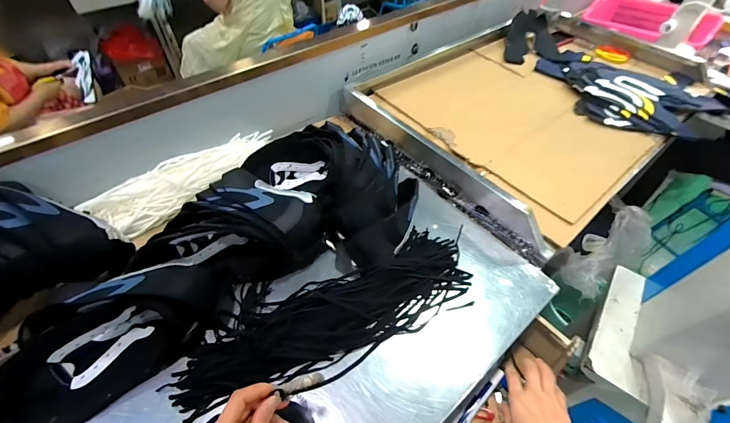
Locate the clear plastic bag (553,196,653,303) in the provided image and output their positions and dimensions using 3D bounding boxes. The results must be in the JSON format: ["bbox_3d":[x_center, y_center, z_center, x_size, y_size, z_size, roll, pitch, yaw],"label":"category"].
[{"bbox_3d":[0.865,0.142,1.169,0.352,0.120,0.186,-50,61,6],"label":"clear plastic bag"}]

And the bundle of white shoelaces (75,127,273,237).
[{"bbox_3d":[-0.382,-0.095,0.748,0.135,0.069,0.416,33,57,23],"label":"bundle of white shoelaces"}]

